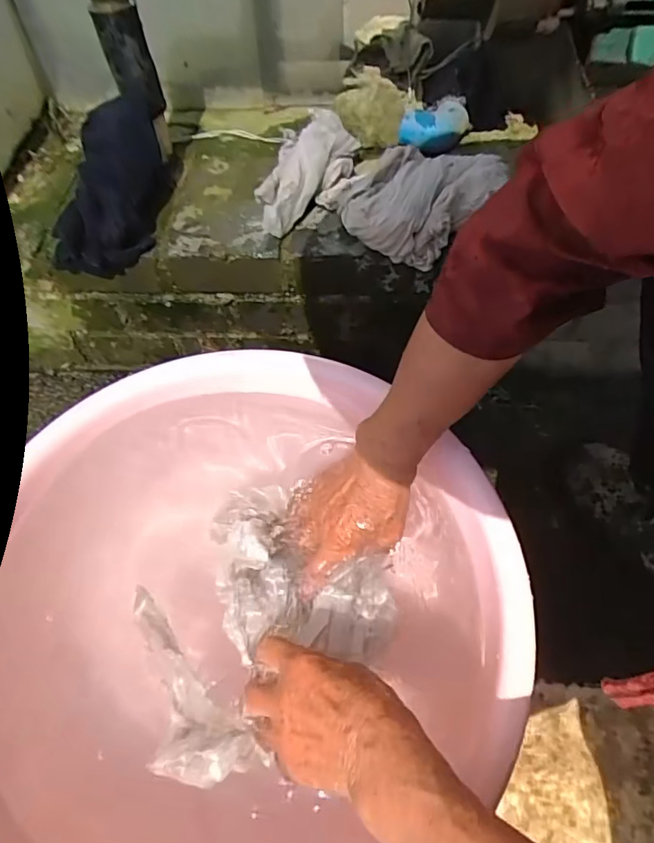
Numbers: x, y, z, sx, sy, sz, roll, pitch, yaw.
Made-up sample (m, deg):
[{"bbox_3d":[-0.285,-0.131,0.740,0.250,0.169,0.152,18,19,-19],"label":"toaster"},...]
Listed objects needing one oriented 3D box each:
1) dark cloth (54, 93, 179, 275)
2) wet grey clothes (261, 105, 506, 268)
[{"bbox_3d":[-0.207,-0.230,0.525,0.081,0.085,0.182,9,74,7],"label":"dark cloth"},{"bbox_3d":[0.042,-0.223,0.496,0.200,0.071,0.132,21,61,15],"label":"wet grey clothes"}]

